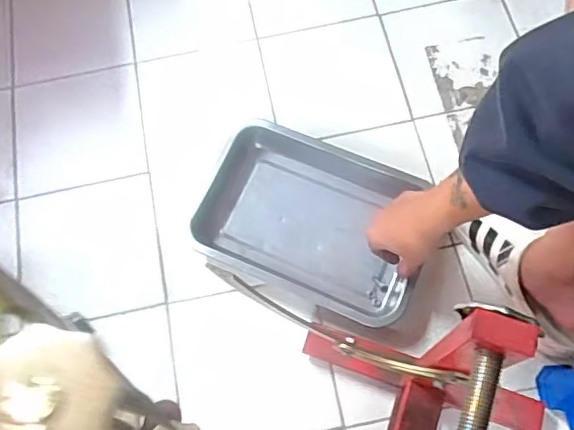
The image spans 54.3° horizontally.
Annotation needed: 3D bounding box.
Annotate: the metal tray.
[{"bbox_3d":[0.038,0.008,0.782,0.296,0.051,0.212,22,69,12],"label":"metal tray"}]

